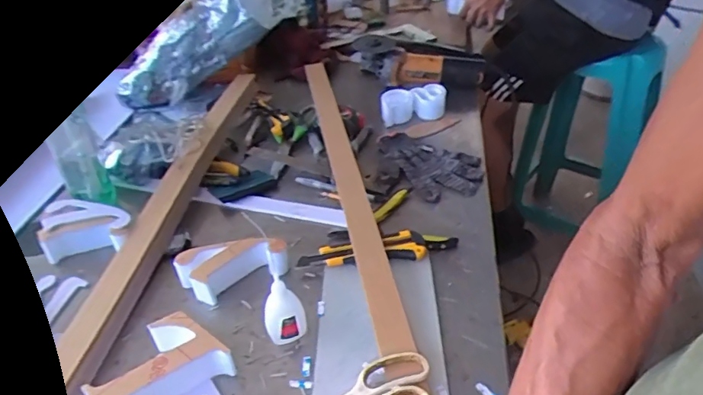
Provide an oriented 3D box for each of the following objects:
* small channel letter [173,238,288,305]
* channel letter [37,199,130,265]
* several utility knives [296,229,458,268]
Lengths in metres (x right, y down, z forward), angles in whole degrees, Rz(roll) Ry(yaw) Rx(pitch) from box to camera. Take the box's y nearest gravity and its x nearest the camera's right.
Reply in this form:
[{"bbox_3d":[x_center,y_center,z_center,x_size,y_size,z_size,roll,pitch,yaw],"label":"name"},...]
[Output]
[{"bbox_3d":[-0.154,0.087,0.672,0.131,0.046,0.061,-20,40,-21],"label":"small channel letter"},{"bbox_3d":[-0.373,0.042,0.741,0.123,0.048,0.089,-6,37,-3],"label":"channel letter"},{"bbox_3d":[0.038,0.071,0.684,0.213,0.024,0.044,-10,37,-8],"label":"several utility knives"}]

